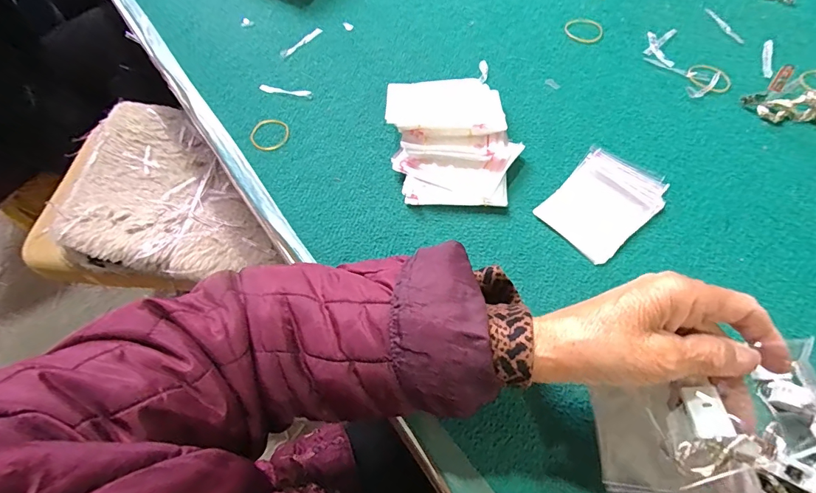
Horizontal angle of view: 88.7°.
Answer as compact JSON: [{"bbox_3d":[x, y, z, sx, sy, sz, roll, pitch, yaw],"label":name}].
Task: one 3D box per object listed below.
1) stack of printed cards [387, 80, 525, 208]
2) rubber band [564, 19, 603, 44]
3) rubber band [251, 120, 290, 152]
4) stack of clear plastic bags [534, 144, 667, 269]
[{"bbox_3d":[0.043,-0.110,0.411,0.122,0.038,0.154,-4,60,2],"label":"stack of printed cards"},{"bbox_3d":[0.214,-0.264,0.507,0.046,0.004,0.046,28,66,19],"label":"rubber band"},{"bbox_3d":[-0.151,-0.121,0.452,0.045,0.004,0.042,-2,60,3],"label":"rubber band"},{"bbox_3d":[0.179,-0.043,0.383,0.113,0.004,0.080,-38,64,-16],"label":"stack of clear plastic bags"}]

